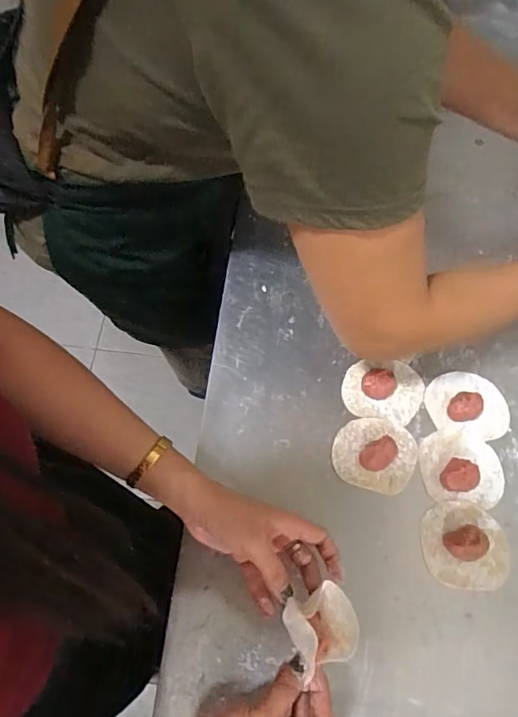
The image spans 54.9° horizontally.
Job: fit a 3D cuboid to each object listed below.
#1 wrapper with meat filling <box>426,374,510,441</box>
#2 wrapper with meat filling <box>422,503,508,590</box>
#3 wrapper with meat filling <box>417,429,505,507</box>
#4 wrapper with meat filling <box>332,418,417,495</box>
[{"bbox_3d":[0.230,0.047,0.544,0.089,0.021,0.073,12,68,5],"label":"wrapper with meat filling"},{"bbox_3d":[0.203,0.180,0.483,0.082,0.023,0.077,0,68,0],"label":"wrapper with meat filling"},{"bbox_3d":[0.213,0.111,0.517,0.085,0.021,0.073,8,68,3],"label":"wrapper with meat filling"},{"bbox_3d":[0.123,0.098,0.526,0.085,0.019,0.076,16,69,6],"label":"wrapper with meat filling"}]

